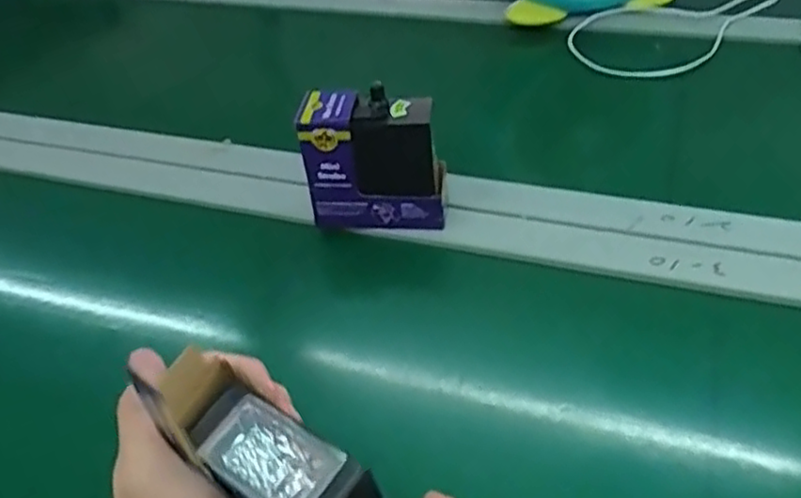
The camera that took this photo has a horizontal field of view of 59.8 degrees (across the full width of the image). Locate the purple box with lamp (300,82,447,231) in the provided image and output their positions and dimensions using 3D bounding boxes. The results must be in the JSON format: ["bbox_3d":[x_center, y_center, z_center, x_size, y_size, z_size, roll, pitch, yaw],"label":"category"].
[{"bbox_3d":[-0.020,-0.065,0.541,0.105,0.101,0.051,-2,43,3],"label":"purple box with lamp"}]

